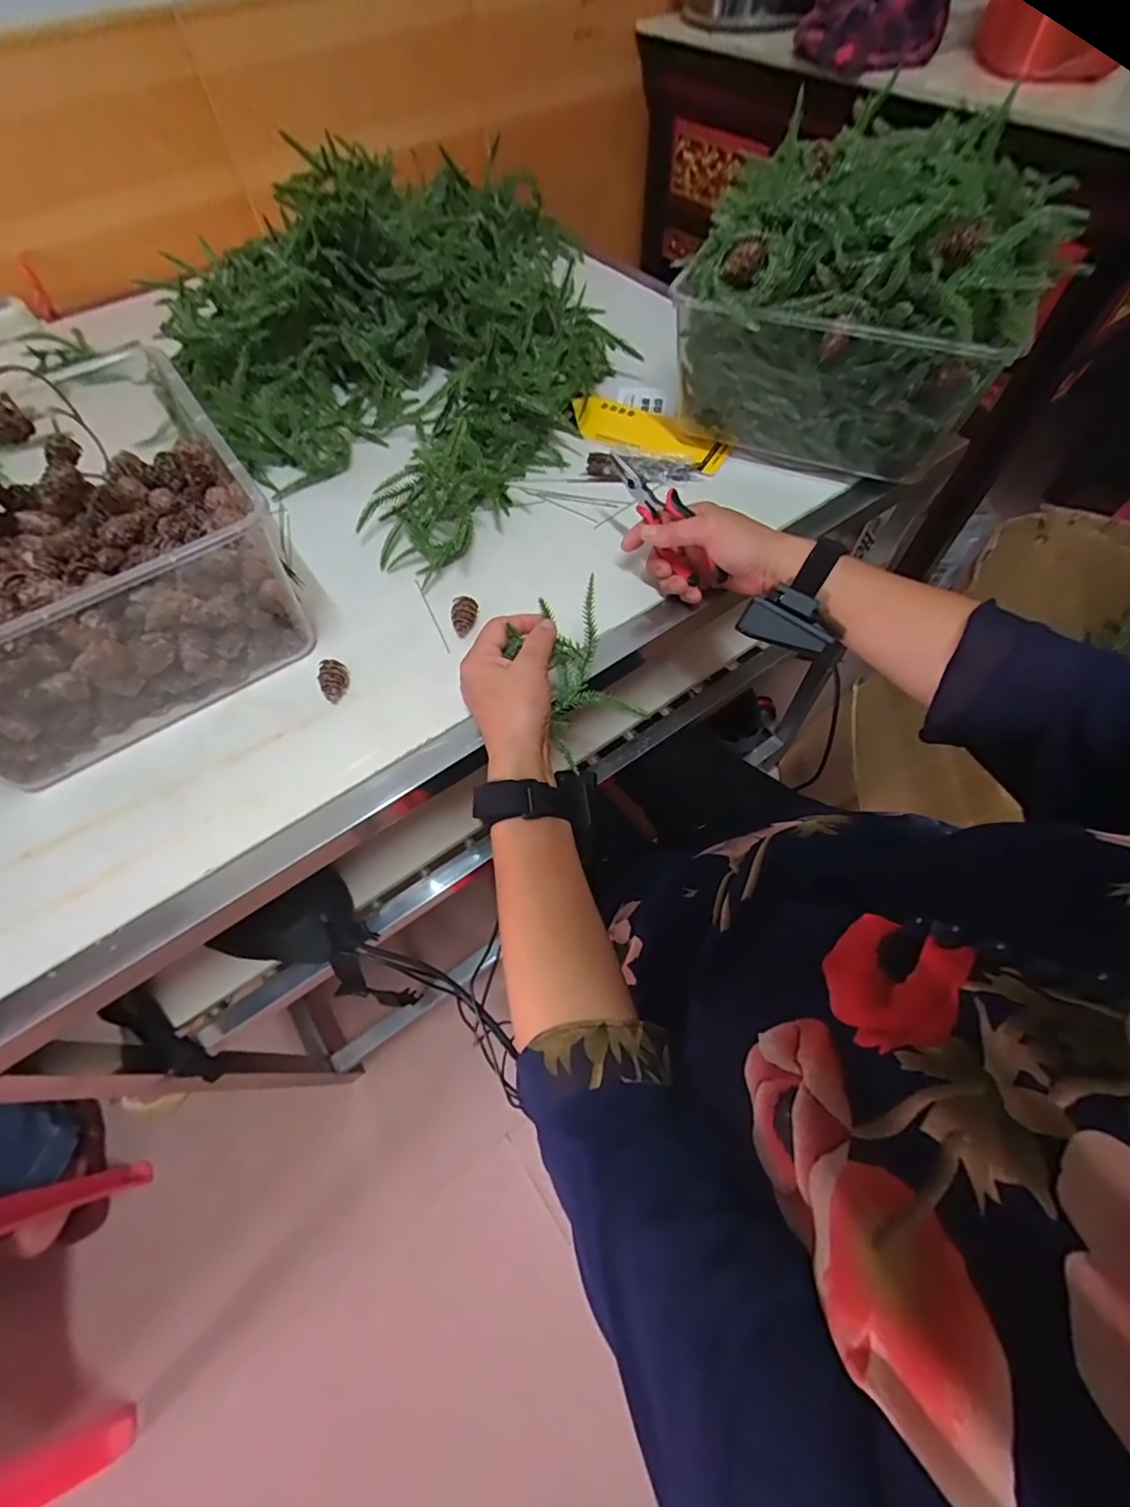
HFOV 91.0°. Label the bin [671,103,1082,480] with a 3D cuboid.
[{"bbox_3d":[0.277,-0.436,0.541,0.306,0.206,0.248,20,64,12],"label":"bin"}]

